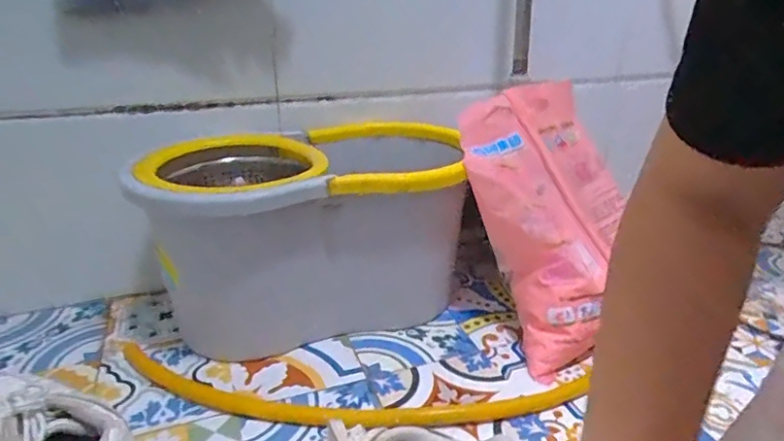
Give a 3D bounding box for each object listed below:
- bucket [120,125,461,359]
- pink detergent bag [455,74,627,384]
[{"bbox_3d":[-0.089,0.017,0.746,0.425,0.235,0.243,-9,25,-20],"label":"bucket"},{"bbox_3d":[0.215,-0.023,0.700,0.242,0.329,0.070,-19,-11,-27],"label":"pink detergent bag"}]

